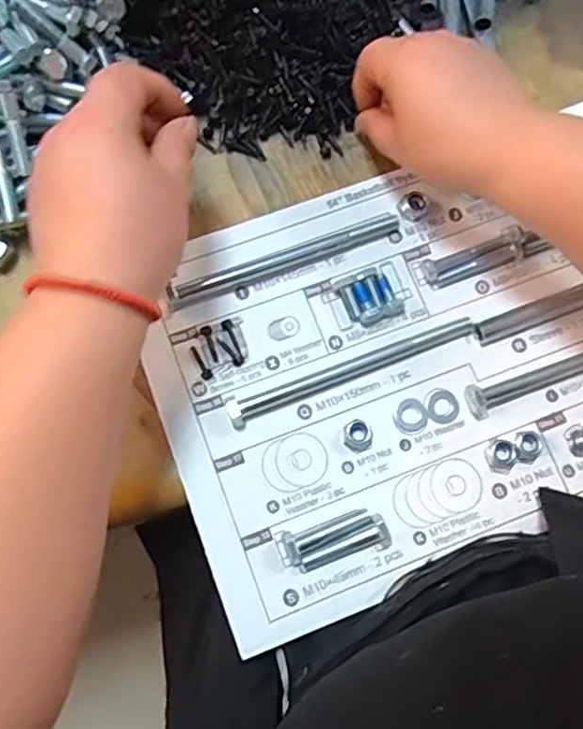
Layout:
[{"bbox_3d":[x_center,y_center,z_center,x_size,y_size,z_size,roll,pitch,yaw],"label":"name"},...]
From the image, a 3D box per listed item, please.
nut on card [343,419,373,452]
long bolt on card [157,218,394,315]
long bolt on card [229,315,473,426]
[{"bbox_3d":[0.039,0.041,0.360,0.017,0.007,0.018,0,78,-1],"label":"nut on card"},{"bbox_3d":[-0.006,-0.066,0.375,0.153,0.018,0.015,-21,79,-6],"label":"long bolt on card"},{"bbox_3d":[0.036,0.001,0.364,0.155,0.019,0.014,-23,80,-6],"label":"long bolt on card"}]

